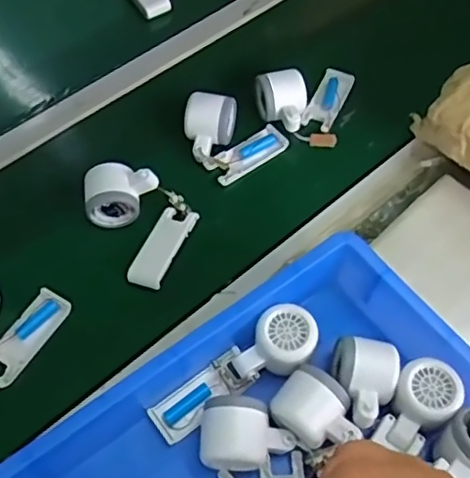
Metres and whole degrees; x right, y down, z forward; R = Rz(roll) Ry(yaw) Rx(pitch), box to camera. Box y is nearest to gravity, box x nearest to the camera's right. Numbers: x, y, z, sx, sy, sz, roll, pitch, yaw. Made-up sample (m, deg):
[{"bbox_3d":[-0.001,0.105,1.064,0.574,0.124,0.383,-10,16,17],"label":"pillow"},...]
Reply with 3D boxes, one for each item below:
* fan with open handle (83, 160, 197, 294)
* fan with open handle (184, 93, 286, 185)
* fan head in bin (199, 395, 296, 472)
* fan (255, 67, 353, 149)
[{"bbox_3d":[-0.102,-0.030,0.674,0.101,0.050,0.143,-32,62,-15],"label":"fan with open handle"},{"bbox_3d":[-0.006,-0.134,0.741,0.107,0.055,0.101,-2,58,3],"label":"fan with open handle"},{"bbox_3d":[0.011,0.172,0.539,0.080,0.042,0.059,0,58,4],"label":"fan head in bin"},{"bbox_3d":[0.087,-0.188,0.777,0.112,0.062,0.123,13,60,12],"label":"fan"}]

